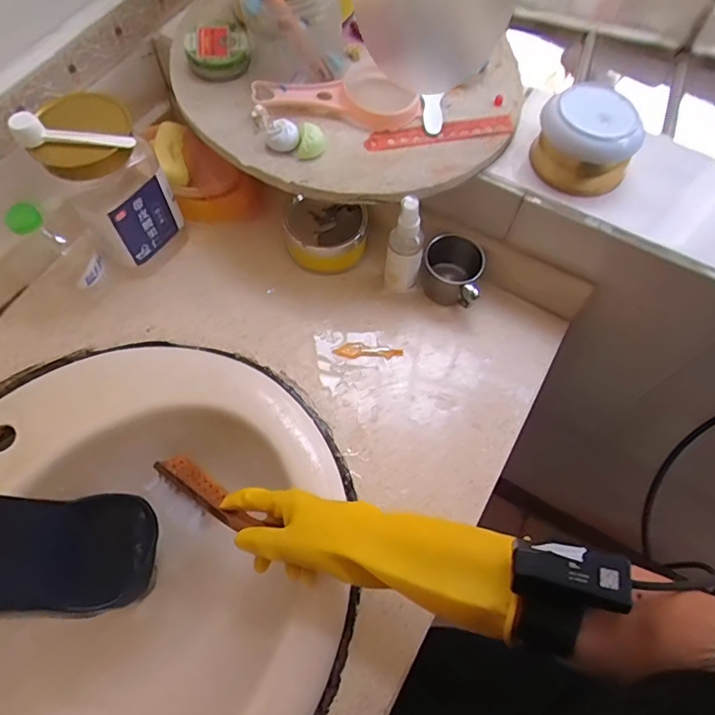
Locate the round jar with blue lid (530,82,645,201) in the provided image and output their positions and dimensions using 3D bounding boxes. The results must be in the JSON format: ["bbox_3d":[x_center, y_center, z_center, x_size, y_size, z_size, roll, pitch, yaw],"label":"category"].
[{"bbox_3d":[0.231,-0.215,0.515,0.097,0.070,0.086,17,66,6],"label":"round jar with blue lid"}]

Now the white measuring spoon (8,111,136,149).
[{"bbox_3d":[-0.266,-0.213,0.478,0.104,0.027,0.024,-5,65,-4],"label":"white measuring spoon"}]

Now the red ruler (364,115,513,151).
[{"bbox_3d":[0.087,-0.238,0.536,0.157,0.008,0.025,-9,66,-6],"label":"red ruler"}]

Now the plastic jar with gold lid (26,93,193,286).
[{"bbox_3d":[-0.264,-0.182,0.558,0.095,0.173,0.096,1,65,-2],"label":"plastic jar with gold lid"}]

